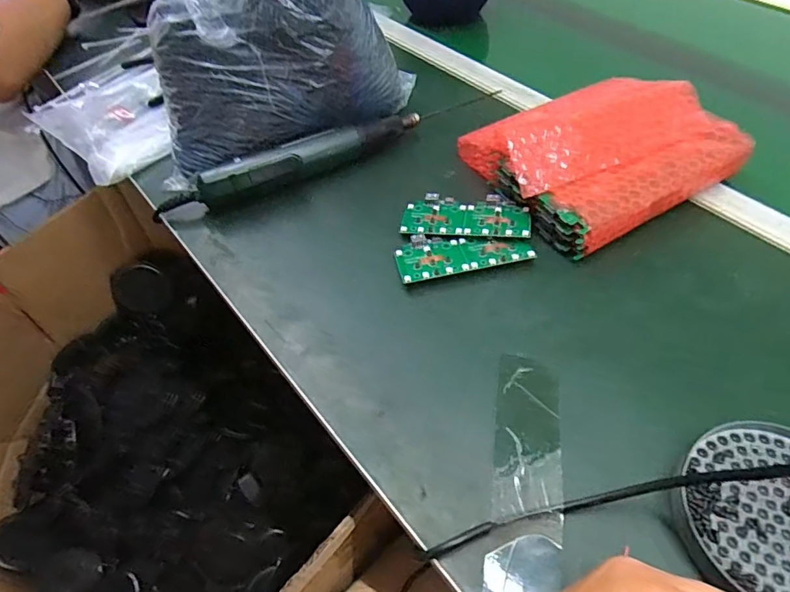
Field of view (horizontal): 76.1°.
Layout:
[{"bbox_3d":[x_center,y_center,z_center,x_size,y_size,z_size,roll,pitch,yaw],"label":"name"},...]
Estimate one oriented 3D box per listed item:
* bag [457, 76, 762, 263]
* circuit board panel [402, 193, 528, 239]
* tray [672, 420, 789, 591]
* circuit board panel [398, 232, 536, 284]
[{"bbox_3d":[0.196,-0.149,0.489,0.213,0.077,0.185,-27,55,-16],"label":"bag"},{"bbox_3d":[0.067,-0.077,0.475,0.115,0.010,0.054,4,53,7],"label":"circuit board panel"},{"bbox_3d":[0.233,0.130,0.302,0.110,0.013,0.113,-2,53,3],"label":"tray"},{"bbox_3d":[0.061,-0.041,0.452,0.116,0.004,0.051,-11,47,-3],"label":"circuit board panel"}]

